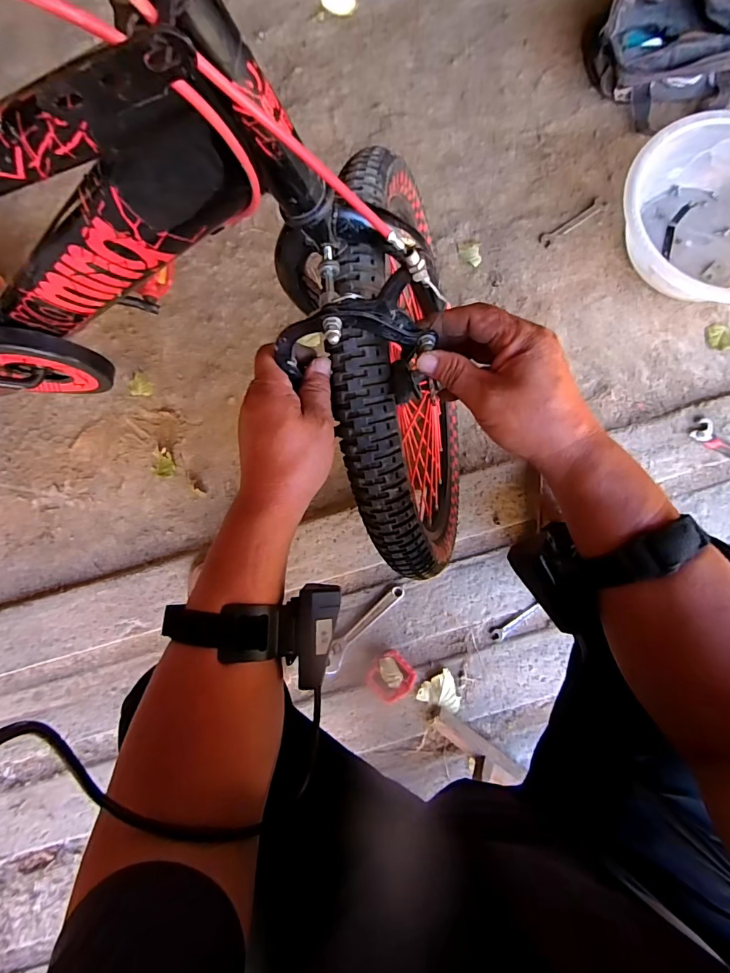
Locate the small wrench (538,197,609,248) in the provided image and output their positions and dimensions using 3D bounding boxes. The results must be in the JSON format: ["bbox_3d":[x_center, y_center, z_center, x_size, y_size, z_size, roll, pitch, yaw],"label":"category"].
[{"bbox_3d":[0.400,-0.509,0.856,0.144,0.008,0.028,-32,86,-2],"label":"small wrench"}]

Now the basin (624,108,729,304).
[{"bbox_3d":[0.625,-0.480,0.795,0.335,0.109,0.282,18,86,2],"label":"basin"}]

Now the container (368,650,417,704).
[{"bbox_3d":[0.043,0.323,0.756,0.077,0.043,0.075,40,87,3],"label":"container"}]

